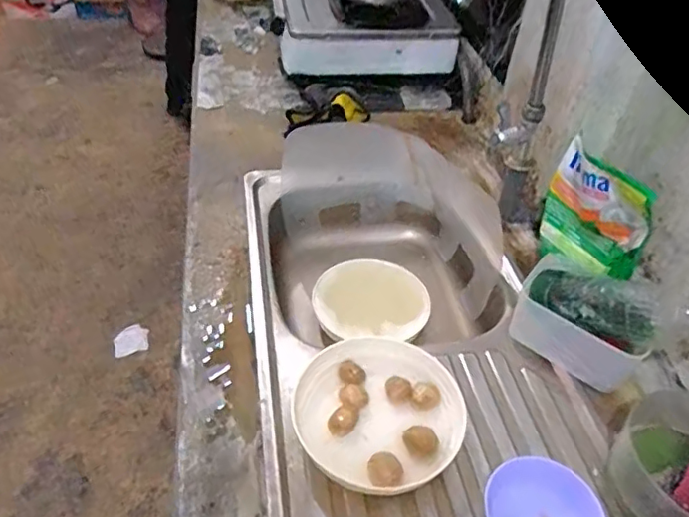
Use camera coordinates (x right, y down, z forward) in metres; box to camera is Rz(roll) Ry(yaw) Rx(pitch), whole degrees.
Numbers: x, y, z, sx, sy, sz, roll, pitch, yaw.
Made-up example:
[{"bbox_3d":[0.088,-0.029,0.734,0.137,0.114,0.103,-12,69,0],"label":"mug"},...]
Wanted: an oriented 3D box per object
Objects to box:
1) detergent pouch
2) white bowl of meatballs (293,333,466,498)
[{"bbox_3d":[0.321,-0.055,0.740,0.032,0.169,0.166,-19,43,-15],"label":"detergent pouch"},{"bbox_3d":[0.045,0.167,0.644,0.185,0.039,0.183,1,44,-1],"label":"white bowl of meatballs"}]

